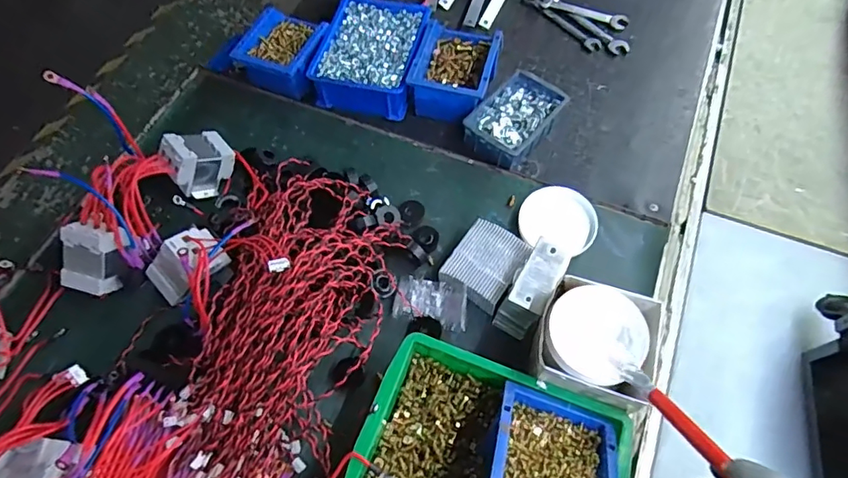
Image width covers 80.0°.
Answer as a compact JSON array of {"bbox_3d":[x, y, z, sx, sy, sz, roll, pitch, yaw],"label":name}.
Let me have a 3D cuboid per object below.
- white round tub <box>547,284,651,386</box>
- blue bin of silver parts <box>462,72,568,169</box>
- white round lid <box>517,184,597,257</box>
[{"bbox_3d":[0.173,0.097,0.508,0.093,0.041,0.100,-1,62,1],"label":"white round tub"},{"bbox_3d":[0.136,-0.177,0.752,0.095,0.047,0.149,36,68,18],"label":"blue bin of silver parts"},{"bbox_3d":[0.177,-0.027,0.663,0.098,0.028,0.078,17,64,10],"label":"white round lid"}]

